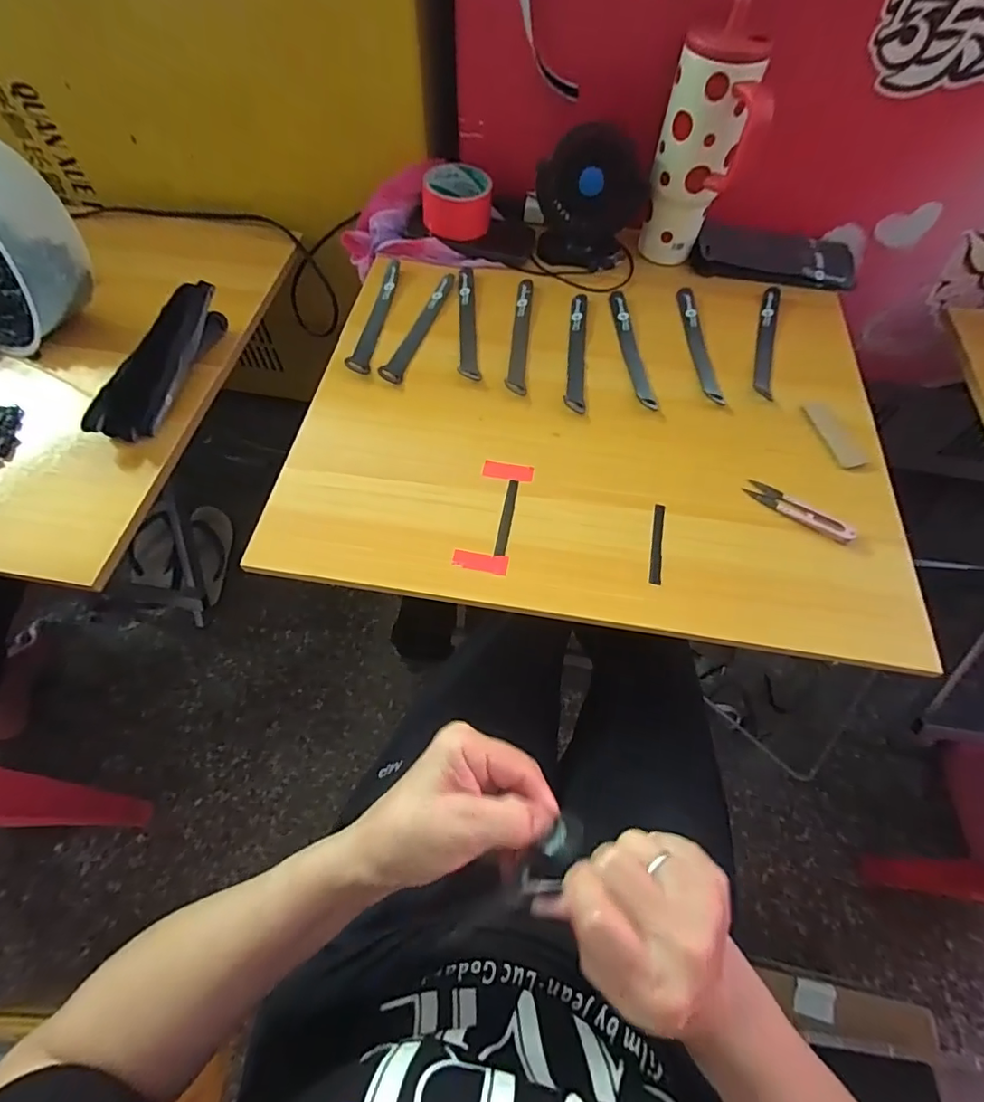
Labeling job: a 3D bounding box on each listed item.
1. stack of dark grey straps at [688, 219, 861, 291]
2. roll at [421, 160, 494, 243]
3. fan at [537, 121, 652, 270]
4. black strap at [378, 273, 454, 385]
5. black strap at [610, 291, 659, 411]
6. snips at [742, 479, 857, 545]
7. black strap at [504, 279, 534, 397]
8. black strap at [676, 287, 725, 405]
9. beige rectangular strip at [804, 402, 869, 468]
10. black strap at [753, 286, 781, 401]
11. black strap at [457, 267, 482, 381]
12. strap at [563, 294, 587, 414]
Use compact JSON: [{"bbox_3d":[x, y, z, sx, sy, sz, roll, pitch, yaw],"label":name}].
[{"bbox_3d":[0.364,-0.382,0.666,0.202,0.019,0.101,8,61,3],"label":"stack of dark grey straps"},{"bbox_3d":[-0.045,-0.451,0.670,0.087,0.059,0.076,-1,61,-3],"label":"roll"},{"bbox_3d":[0.120,-0.429,0.632,0.123,0.124,0.070,21,62,10],"label":"fan"},{"bbox_3d":[-0.085,-0.266,0.603,0.026,0.007,0.193,15,62,6],"label":"black strap"},{"bbox_3d":[0.160,-0.236,0.590,0.019,0.004,0.191,-3,61,-3],"label":"black strap"},{"bbox_3d":[0.290,-0.040,0.482,0.102,0.009,0.025,32,65,15],"label":"snips"},{"bbox_3d":[0.033,-0.252,0.598,0.022,0.008,0.194,5,61,1],"label":"black strap"},{"bbox_3d":[0.239,-0.243,0.595,0.021,0.005,0.192,2,61,-1],"label":"black strap"},{"bbox_3d":[0.355,-0.122,0.532,0.026,0.004,0.086,-9,62,-7],"label":"beige rectangular strip"},{"bbox_3d":[0.322,-0.247,0.600,0.021,0.009,0.185,17,62,7],"label":"black strap"},{"bbox_3d":[-0.030,-0.273,0.608,0.023,0.004,0.195,-3,61,-3],"label":"black strap"},{"bbox_3d":[0.097,-0.231,0.585,0.021,0.005,0.190,6,61,1],"label":"strap"}]

